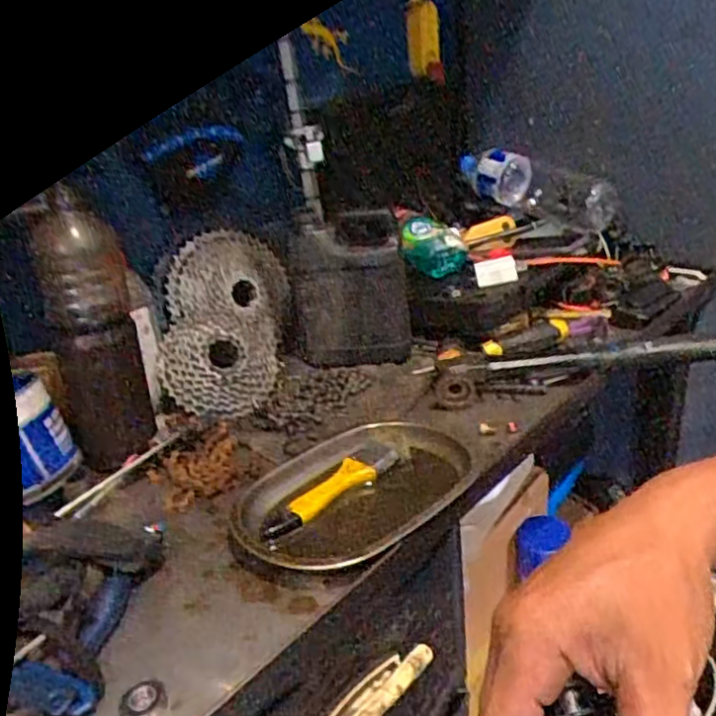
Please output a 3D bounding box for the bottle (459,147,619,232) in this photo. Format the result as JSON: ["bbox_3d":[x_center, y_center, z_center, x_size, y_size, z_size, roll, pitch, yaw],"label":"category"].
[{"bbox_3d":[0.282,-0.265,1.061,0.257,0.093,0.104,28,36,30],"label":"bottle"}]

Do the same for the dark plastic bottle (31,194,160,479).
[{"bbox_3d":[-0.245,-0.012,0.645,0.082,0.230,0.086,-14,26,-16],"label":"dark plastic bottle"}]

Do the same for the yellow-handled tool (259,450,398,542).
[{"bbox_3d":[-0.026,0.115,0.584,0.029,0.017,0.150,19,34,42],"label":"yellow-handled tool"}]

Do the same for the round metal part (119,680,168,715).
[{"bbox_3d":[-0.131,0.209,0.412,0.027,0.010,0.029,-5,25,2],"label":"round metal part"}]

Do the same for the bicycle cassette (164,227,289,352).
[{"bbox_3d":[-0.146,-0.089,0.814,0.152,0.138,0.038,25,-26,-20],"label":"bicycle cassette"}]

